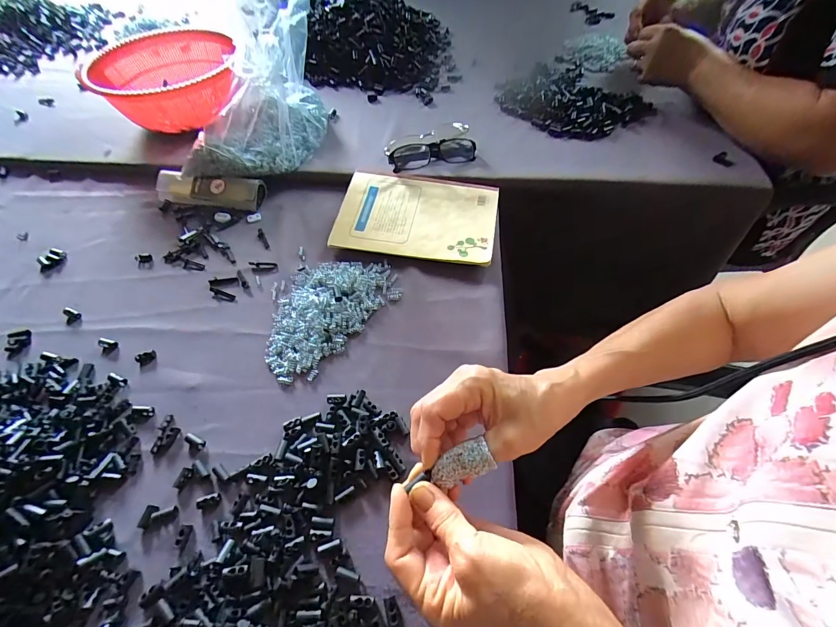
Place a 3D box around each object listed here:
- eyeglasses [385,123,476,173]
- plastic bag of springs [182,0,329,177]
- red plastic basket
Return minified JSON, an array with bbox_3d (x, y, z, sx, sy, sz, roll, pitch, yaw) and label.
[{"bbox_3d":[0.015,-0.250,0.542,0.125,0.025,0.080,-17,58,-8],"label":"eyeglasses"},{"bbox_3d":[-0.234,-0.303,0.517,0.174,0.173,0.177,-4,57,0],"label":"plastic bag of springs"},{"bbox_3d":[-0.400,-0.376,0.605,0.201,0.100,0.254,-18,58,-9],"label":"red plastic basket"}]

